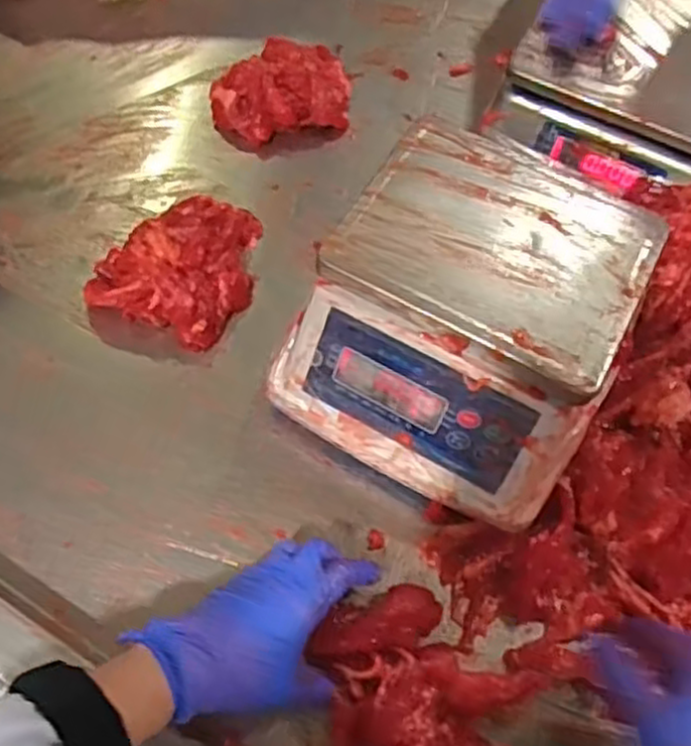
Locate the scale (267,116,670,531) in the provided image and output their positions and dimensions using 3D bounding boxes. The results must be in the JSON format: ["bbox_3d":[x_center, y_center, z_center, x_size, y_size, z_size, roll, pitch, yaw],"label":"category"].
[{"bbox_3d":[0.088,-0.041,0.578,0.227,0.141,0.245,27,66,12],"label":"scale"}]

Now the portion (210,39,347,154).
[{"bbox_3d":[-0.067,-0.294,0.767,0.142,0.053,0.102,-16,63,-8],"label":"portion"}]

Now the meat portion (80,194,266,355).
[{"bbox_3d":[-0.146,-0.102,0.668,0.129,0.045,0.147,20,64,11],"label":"meat portion"}]

